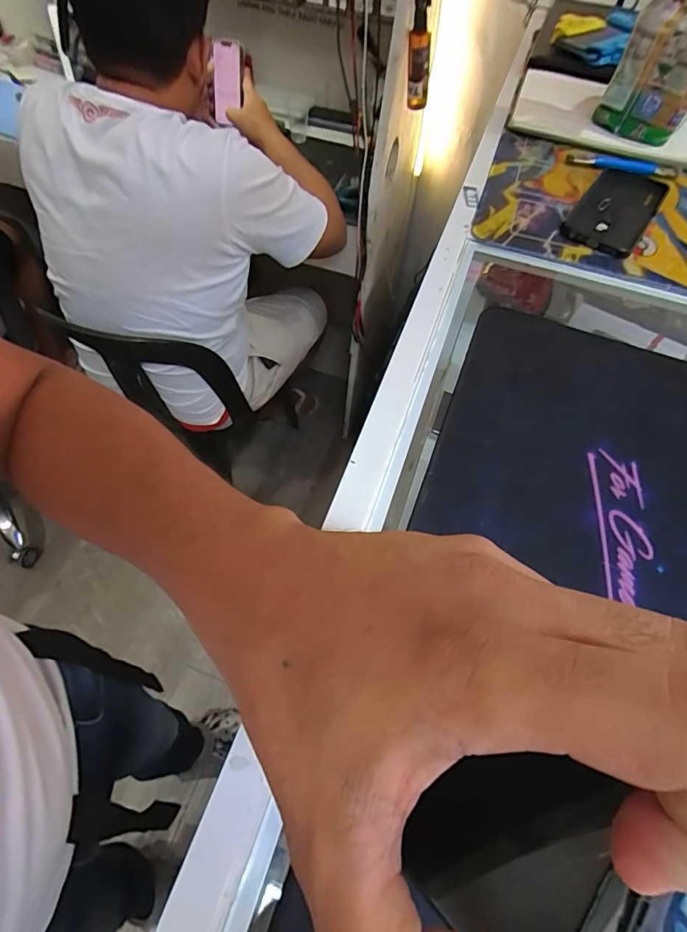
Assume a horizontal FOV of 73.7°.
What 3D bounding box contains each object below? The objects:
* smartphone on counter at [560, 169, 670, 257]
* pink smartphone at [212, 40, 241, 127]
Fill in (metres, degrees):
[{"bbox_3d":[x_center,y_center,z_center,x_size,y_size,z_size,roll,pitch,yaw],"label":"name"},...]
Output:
[{"bbox_3d":[0.314,-0.295,0.530,0.078,0.014,0.178,31,62,16],"label":"smartphone on counter"},{"bbox_3d":[-0.250,-0.811,0.976,0.076,0.139,0.017,30,41,18],"label":"pink smartphone"}]

